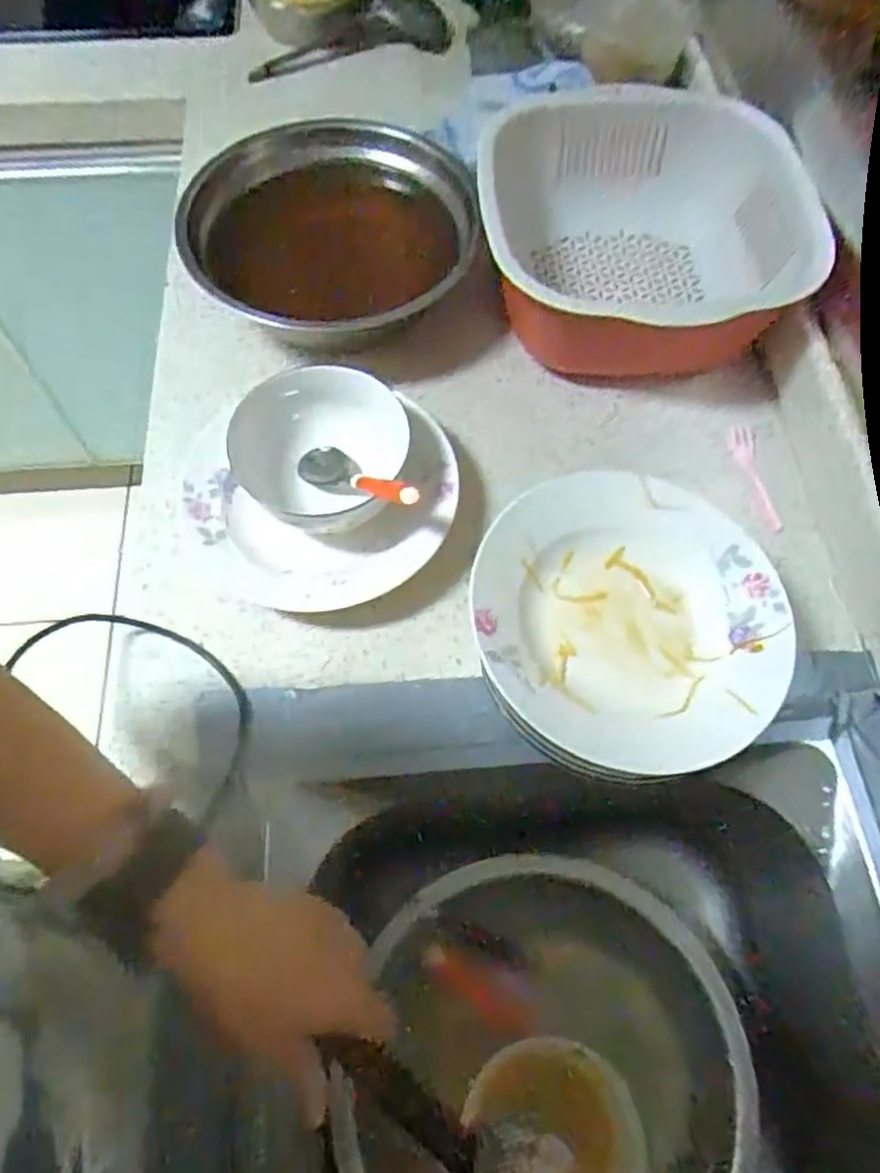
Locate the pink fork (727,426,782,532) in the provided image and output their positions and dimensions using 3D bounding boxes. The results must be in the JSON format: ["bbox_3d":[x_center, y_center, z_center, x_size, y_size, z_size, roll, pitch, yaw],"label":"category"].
[{"bbox_3d":[0.250,-0.087,0.573,0.020,0.009,0.092,-6,65,-4],"label":"pink fork"}]

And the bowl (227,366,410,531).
[{"bbox_3d":[-0.089,-0.106,0.524,0.102,0.049,0.113,37,69,15],"label":"bowl"}]

